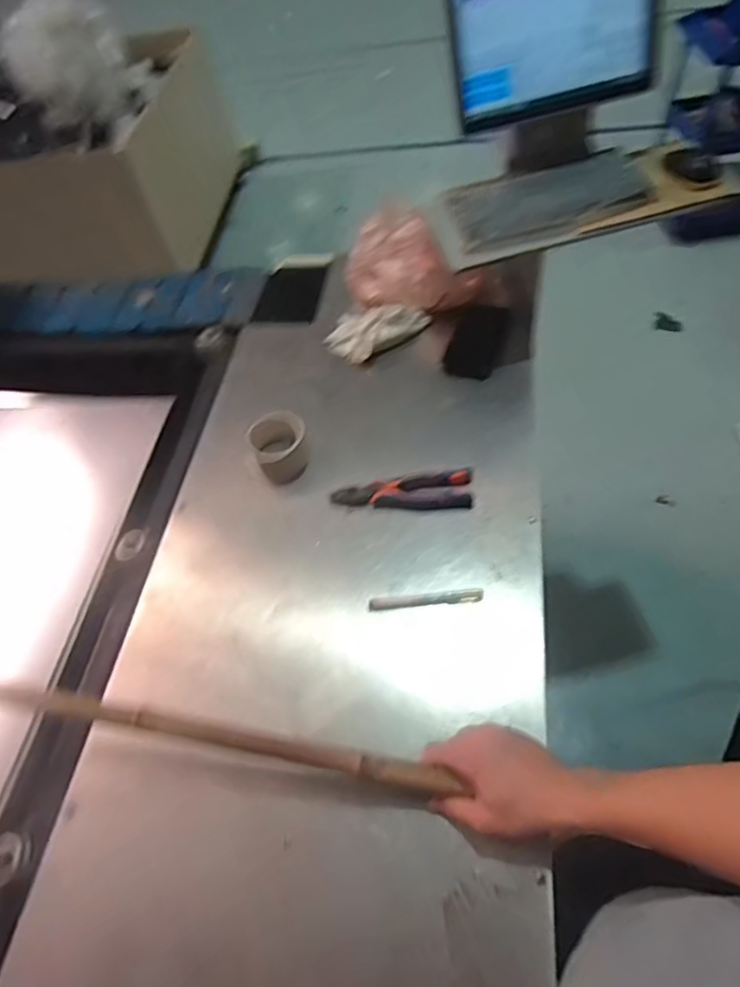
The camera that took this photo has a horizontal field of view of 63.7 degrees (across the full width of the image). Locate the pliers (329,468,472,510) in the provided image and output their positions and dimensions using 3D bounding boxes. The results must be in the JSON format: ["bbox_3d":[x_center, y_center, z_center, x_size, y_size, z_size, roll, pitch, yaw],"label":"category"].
[{"bbox_3d":[0.044,-0.003,0.818,0.189,0.014,0.058,-4,54,5],"label":"pliers"}]

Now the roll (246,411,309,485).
[{"bbox_3d":[-0.132,-0.070,0.857,0.087,0.052,0.075,-21,56,-10],"label":"roll"}]

